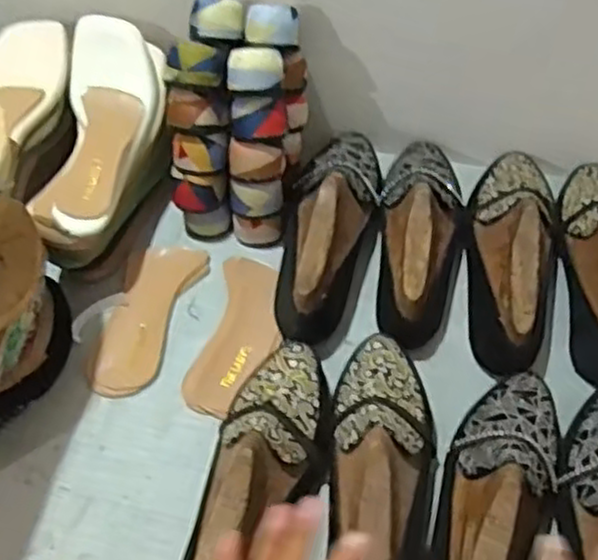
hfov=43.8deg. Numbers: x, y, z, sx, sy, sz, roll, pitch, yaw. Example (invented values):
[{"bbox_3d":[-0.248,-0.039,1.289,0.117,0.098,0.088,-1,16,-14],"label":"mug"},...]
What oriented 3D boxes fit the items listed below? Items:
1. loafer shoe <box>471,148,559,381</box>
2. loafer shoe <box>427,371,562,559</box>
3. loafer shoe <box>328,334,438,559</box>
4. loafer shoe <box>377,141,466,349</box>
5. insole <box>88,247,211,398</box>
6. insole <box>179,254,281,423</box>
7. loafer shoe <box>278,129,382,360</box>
[{"bbox_3d":[0.203,-0.035,0.689,0.085,0.081,0.245,3,54,3],"label":"loafer shoe"},{"bbox_3d":[0.147,0.157,0.546,0.081,0.082,0.219,18,58,14],"label":"loafer shoe"},{"bbox_3d":[0.066,0.146,0.557,0.084,0.078,0.244,1,56,2],"label":"loafer shoe"},{"bbox_3d":[0.118,-0.052,0.708,0.082,0.081,0.237,6,55,6],"label":"loafer shoe"},{"bbox_3d":[-0.145,0.033,0.697,0.070,0.004,0.163,16,56,12],"label":"insole"},{"bbox_3d":[-0.054,0.049,0.680,0.068,0.007,0.162,8,58,9],"label":"insole"},{"bbox_3d":[0.032,-0.060,0.710,0.085,0.086,0.254,7,55,6],"label":"loafer shoe"}]

